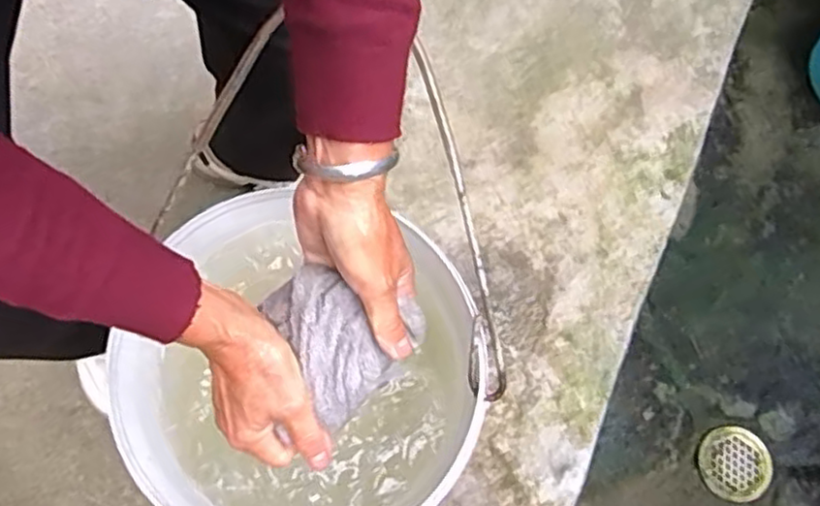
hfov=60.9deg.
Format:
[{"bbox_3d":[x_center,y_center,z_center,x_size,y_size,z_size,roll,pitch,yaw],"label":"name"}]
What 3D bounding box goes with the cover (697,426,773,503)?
[{"bbox_3d":[0.526,0.342,1.129,0.116,0.005,0.112,21,72,4],"label":"cover"}]

